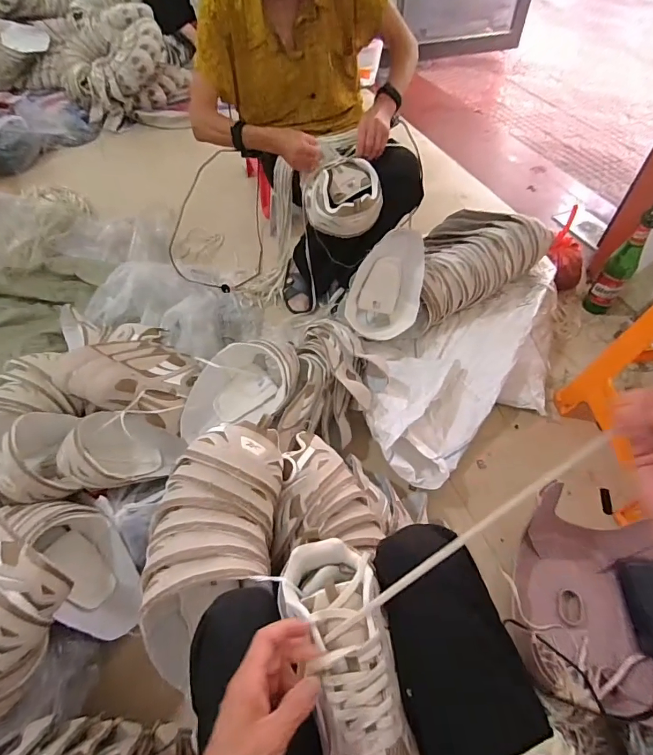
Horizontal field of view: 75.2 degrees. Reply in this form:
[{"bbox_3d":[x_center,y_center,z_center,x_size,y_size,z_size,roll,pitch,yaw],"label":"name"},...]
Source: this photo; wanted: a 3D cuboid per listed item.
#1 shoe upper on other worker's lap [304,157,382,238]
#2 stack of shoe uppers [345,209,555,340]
[{"bbox_3d":[0.035,-0.395,0.926,0.166,0.105,0.153,-2,54,0],"label":"shoe upper on other worker's lap"},{"bbox_3d":[0.279,-0.270,1.050,0.521,0.230,0.218,-29,58,-18],"label":"stack of shoe uppers"}]

